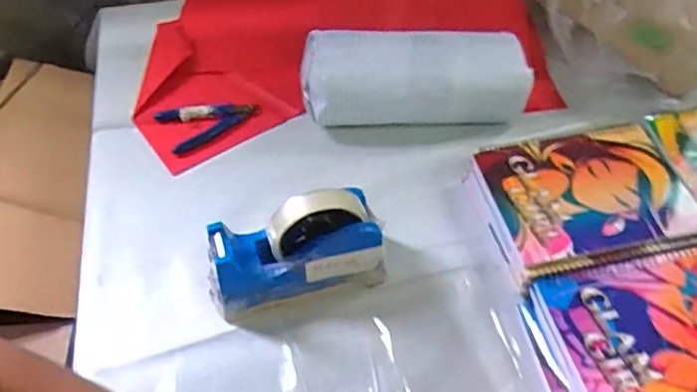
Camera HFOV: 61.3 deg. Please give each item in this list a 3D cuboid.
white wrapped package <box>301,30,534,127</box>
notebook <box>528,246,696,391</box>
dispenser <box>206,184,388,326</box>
[{"bbox_3d":[0.075,-0.135,0.699,0.259,0.085,0.087,-1,51,1],"label":"white wrapped package"},{"bbox_3d":[0.274,0.117,0.496,0.206,0.009,0.150,-11,52,-7],"label":"notebook"},{"bbox_3d":[-0.048,0.050,0.531,0.154,0.110,0.057,-16,53,-12],"label":"dispenser"}]

